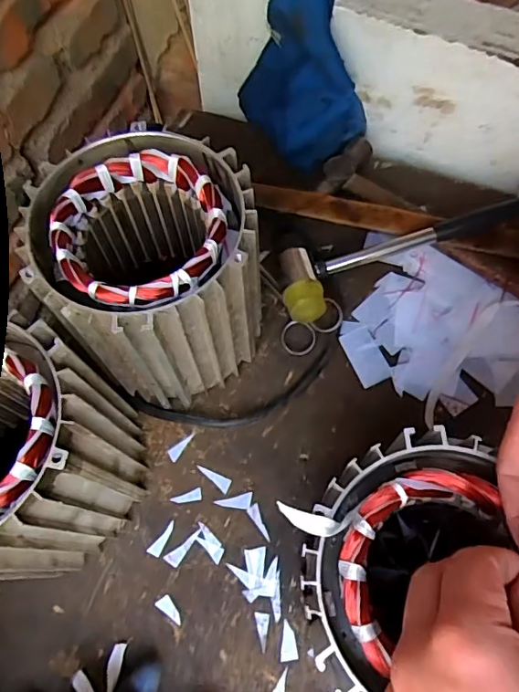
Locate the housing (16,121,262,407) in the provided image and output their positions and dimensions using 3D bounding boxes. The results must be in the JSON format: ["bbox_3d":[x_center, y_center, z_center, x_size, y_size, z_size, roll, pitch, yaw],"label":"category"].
[{"bbox_3d":[-0.068,-0.045,0.378,0.131,0.151,0.135,10,68,6],"label":"housing"}]

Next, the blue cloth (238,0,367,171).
[{"bbox_3d":[0.032,-0.256,0.478,0.081,0.128,0.129,-37,71,-13],"label":"blue cloth"}]

